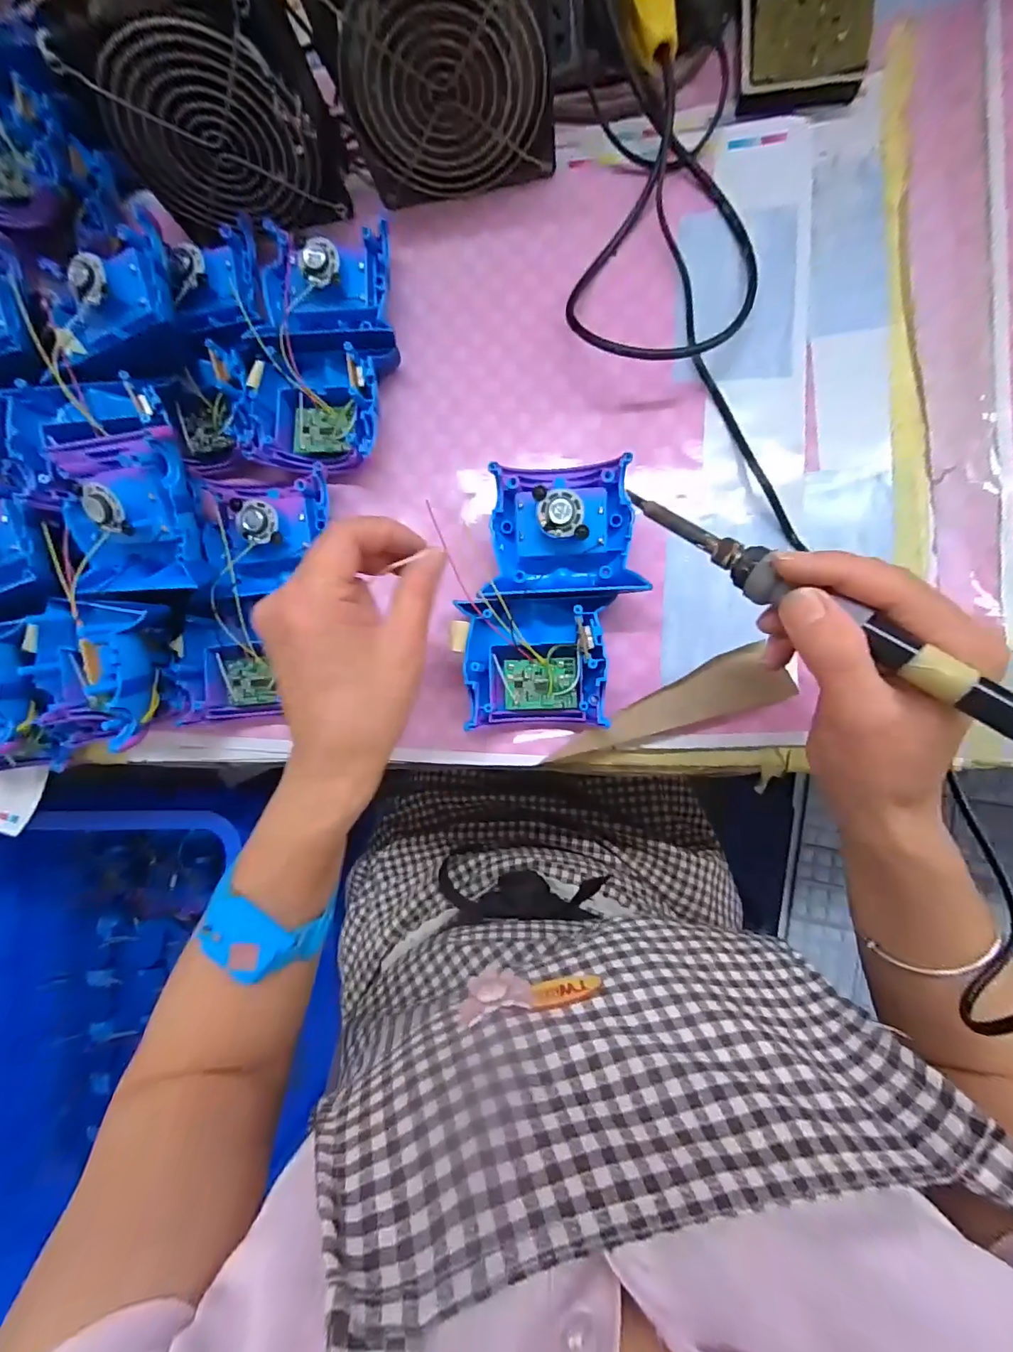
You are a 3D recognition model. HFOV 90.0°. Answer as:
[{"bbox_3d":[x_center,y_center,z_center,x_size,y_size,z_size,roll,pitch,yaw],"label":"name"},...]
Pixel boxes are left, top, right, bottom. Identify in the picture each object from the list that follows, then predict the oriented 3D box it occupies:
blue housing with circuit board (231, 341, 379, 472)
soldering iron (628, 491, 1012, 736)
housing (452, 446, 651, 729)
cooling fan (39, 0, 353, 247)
[{"bbox_3d":[-0.126,-0.180,0.334,0.093,0.038,0.094,3,90,9],"label":"blue housing with circuit board"},{"bbox_3d":[0.127,-0.024,0.199,0.210,0.014,0.016,42,96,29],"label":"soldering iron"},{"bbox_3d":[0.027,-0.048,0.305,0.095,0.045,0.149,-1,89,9],"label":"housing"},{"bbox_3d":[-0.173,-0.332,0.301,0.127,0.113,0.050,-15,87,8],"label":"cooling fan"}]

